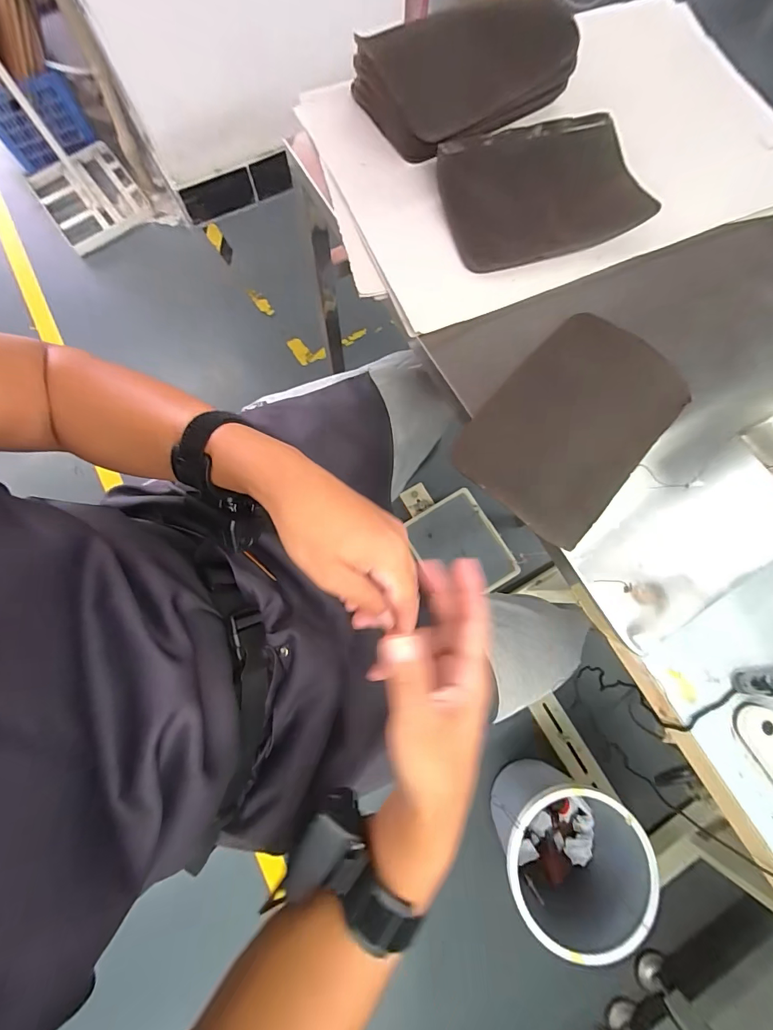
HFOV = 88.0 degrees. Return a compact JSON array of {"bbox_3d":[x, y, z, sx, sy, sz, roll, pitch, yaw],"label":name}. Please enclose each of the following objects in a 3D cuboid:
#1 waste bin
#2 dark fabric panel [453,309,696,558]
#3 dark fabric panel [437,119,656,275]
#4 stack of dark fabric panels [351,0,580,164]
[{"bbox_3d":[0.348,0.676,0.850,0.249,0.296,0.246,0,77,-1],"label":"waste bin"},{"bbox_3d":[0.183,-0.093,0.395,0.150,0.020,0.221,41,79,7],"label":"dark fabric panel"},{"bbox_3d":[0.174,-0.360,0.443,0.223,0.024,0.145,-17,78,-5],"label":"dark fabric panel"},{"bbox_3d":[0.097,-0.507,0.456,0.241,0.055,0.136,-29,79,-7],"label":"stack of dark fabric panels"}]

